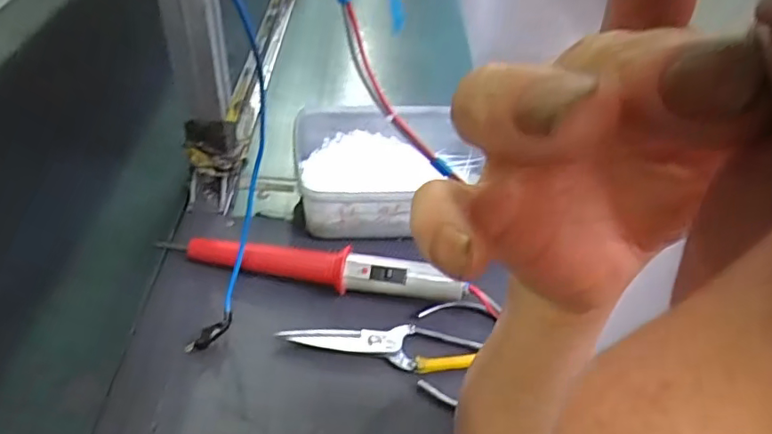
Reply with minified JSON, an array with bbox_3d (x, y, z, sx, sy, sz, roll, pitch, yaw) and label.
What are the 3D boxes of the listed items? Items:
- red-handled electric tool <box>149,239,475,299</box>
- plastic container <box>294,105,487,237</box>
[{"bbox_3d":[-0.067,0.044,0.491,0.271,0.039,0.025,11,43,4],"label":"red-handled electric tool"},{"bbox_3d":[0.013,-0.049,0.582,0.211,0.071,0.157,-2,44,-10],"label":"plastic container"}]

